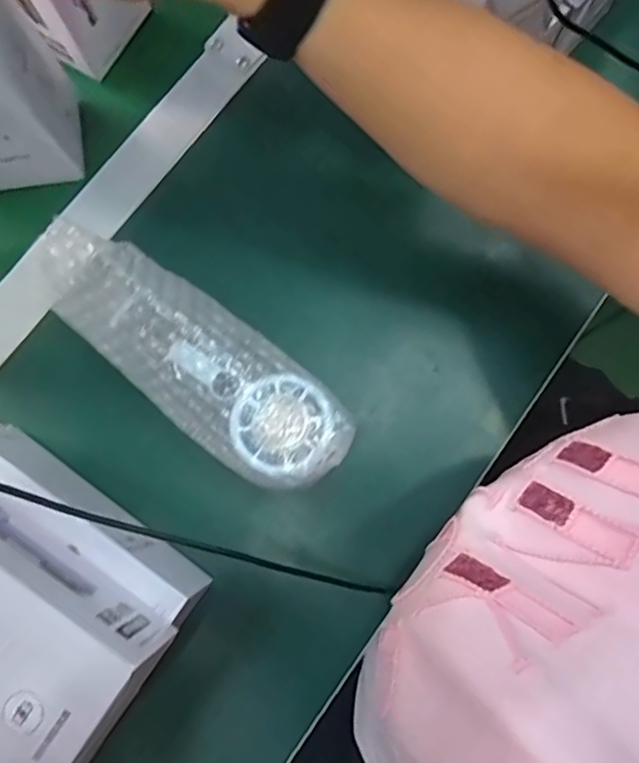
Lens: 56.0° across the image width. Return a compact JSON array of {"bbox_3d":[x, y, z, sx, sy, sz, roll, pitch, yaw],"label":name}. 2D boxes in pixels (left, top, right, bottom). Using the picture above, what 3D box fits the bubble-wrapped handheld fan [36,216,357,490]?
[{"bbox_3d":[-0.070,-0.013,0.332,0.192,0.039,0.067,36,81,7],"label":"bubble-wrapped handheld fan"}]

